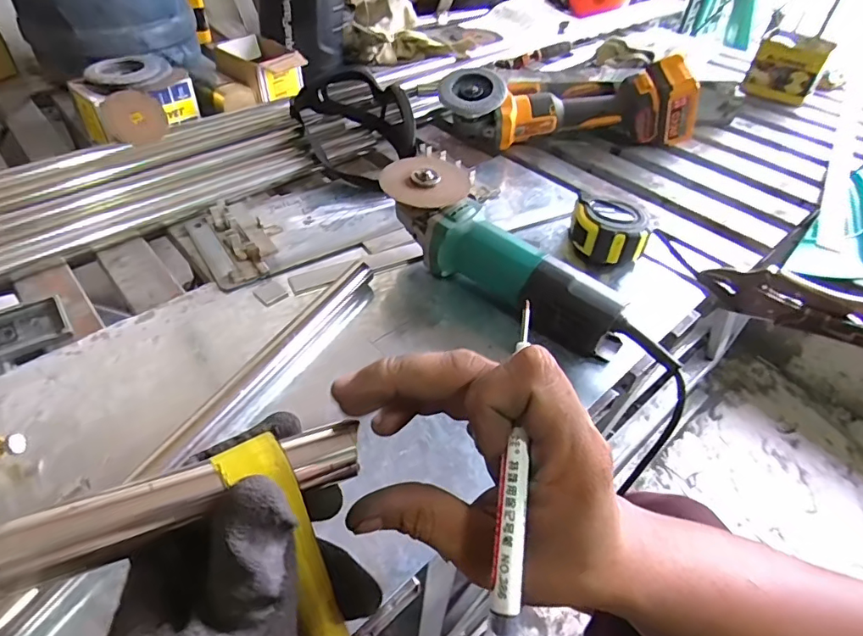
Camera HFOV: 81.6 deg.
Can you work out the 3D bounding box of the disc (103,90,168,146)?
[{"bbox_3d":[-0.387,-0.261,0.654,0.069,0.063,0.007,-13,26,-17],"label":"disc"}]

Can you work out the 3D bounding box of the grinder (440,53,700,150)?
[{"bbox_3d":[0.203,-0.324,0.752,0.383,0.106,0.124,-1,45,-4],"label":"grinder"}]

